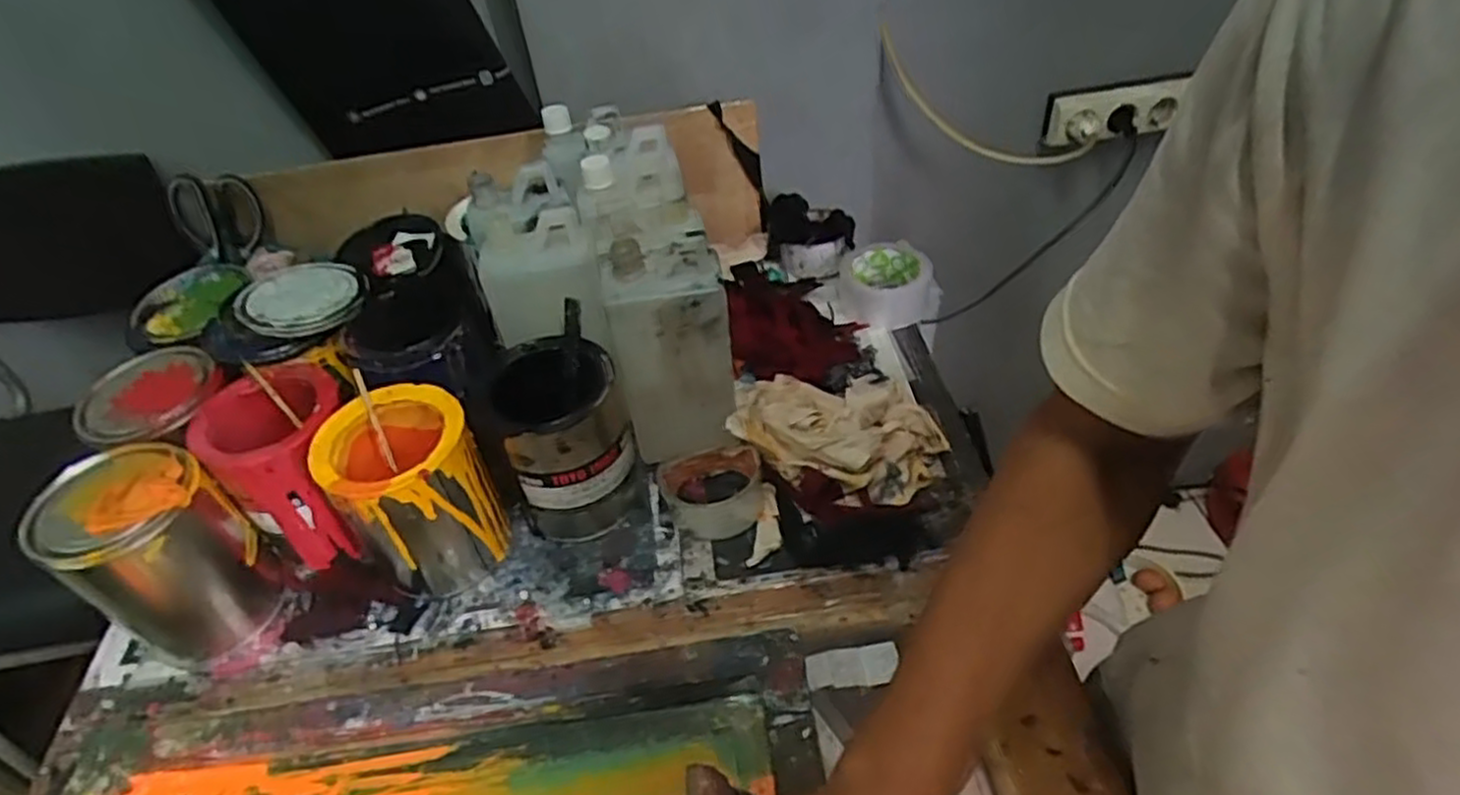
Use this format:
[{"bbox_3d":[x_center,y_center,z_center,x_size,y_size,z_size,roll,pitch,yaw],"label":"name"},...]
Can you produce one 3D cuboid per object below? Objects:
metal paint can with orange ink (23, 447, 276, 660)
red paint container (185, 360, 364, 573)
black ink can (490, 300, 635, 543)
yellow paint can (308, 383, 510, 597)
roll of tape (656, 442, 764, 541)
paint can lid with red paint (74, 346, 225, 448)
[{"bbox_3d":[-0.438,0.120,0.594,0.106,0.159,0.105,-3,45,3],"label":"metal paint can with orange ink"},{"bbox_3d":[-0.366,0.060,0.653,0.101,0.142,0.109,-14,45,-8],"label":"red paint container"},{"bbox_3d":[-0.138,0.034,0.652,0.100,0.148,0.107,-20,47,-13],"label":"black ink can"},{"bbox_3d":[-0.253,0.079,0.624,0.103,0.149,0.106,-3,45,3],"label":"yellow paint can"},{"bbox_3d":[-0.013,0.080,0.663,0.089,0.042,0.071,-19,46,-13],"label":"roll of tape"},{"bbox_3d":[-0.481,-0.003,0.629,0.111,0.017,0.103,-3,45,3],"label":"paint can lid with red paint"}]

